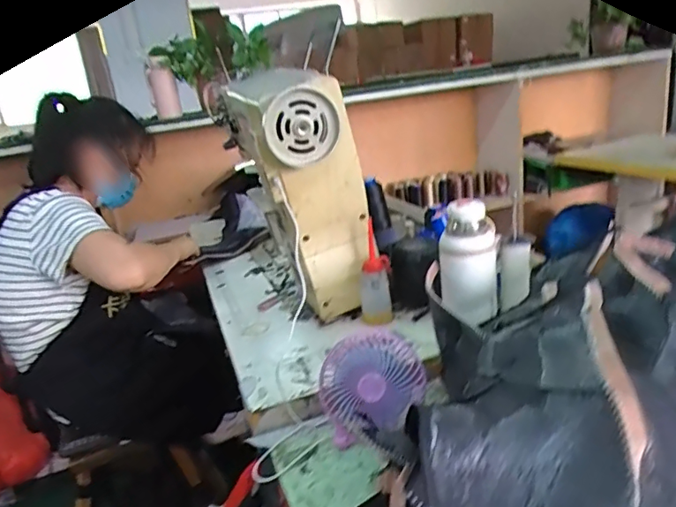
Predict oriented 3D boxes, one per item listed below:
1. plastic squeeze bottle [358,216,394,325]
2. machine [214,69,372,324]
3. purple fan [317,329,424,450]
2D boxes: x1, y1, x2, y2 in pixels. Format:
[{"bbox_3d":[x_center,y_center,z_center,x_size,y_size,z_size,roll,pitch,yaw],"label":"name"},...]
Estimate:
[{"bbox_3d":[0.064,0.042,0.927,0.055,0.155,0.058,-7,18,4],"label":"plastic squeeze bottle"},{"bbox_3d":[-0.099,-0.124,1.059,0.177,0.414,0.504,-14,19,-16],"label":"machine"},{"bbox_3d":[0.044,0.169,0.684,0.134,0.108,0.096,-8,18,1],"label":"purple fan"}]

